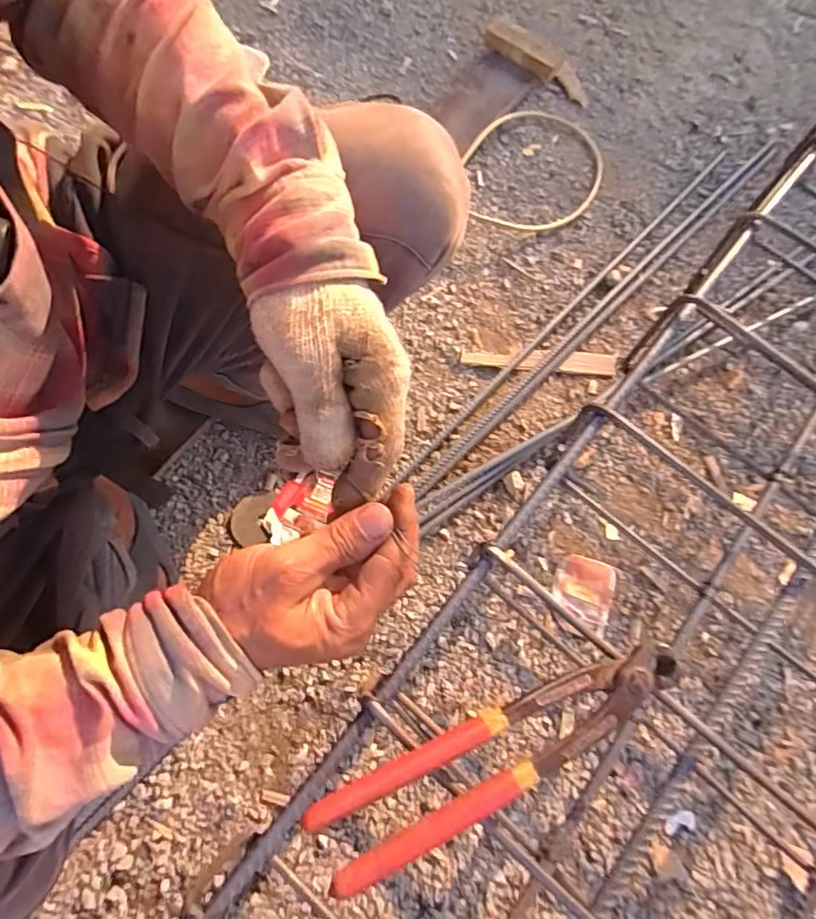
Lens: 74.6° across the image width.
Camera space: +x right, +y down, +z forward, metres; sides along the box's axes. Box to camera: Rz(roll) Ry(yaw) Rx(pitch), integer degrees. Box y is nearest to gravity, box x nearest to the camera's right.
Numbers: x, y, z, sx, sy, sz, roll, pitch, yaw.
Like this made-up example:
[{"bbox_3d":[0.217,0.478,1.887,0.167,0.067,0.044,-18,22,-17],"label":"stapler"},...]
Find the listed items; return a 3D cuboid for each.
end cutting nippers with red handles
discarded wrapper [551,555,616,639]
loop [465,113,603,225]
[{"bbox_3d":[0.055,0.160,0.297,0.218,0.013,0.046,-23,72,-11],"label":"end cutting nippers with red handles"},{"bbox_3d":[0.213,0.166,0.655,0.068,0.007,0.096,21,71,5],"label":"discarded wrapper"},{"bbox_3d":[0.208,-0.486,0.880,0.231,0.026,0.250,10,69,1],"label":"loop"}]

